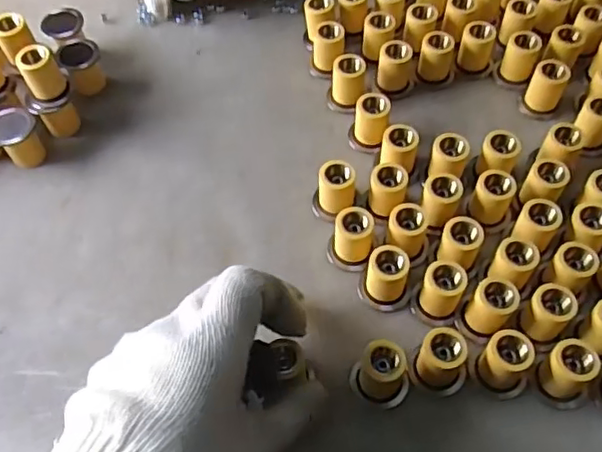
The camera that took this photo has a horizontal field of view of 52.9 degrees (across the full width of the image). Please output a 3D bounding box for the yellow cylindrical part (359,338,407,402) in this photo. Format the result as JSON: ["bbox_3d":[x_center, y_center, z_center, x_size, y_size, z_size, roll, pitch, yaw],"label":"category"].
[{"bbox_3d":[0.042,0.076,0.314,0.022,0.035,0.023,-1,58,2],"label":"yellow cylindrical part"}]

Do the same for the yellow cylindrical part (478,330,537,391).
[{"bbox_3d":[0.105,0.071,0.314,0.022,0.035,0.021,-1,58,2],"label":"yellow cylindrical part"}]

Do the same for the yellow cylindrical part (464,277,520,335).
[{"bbox_3d":[0.104,0.043,0.329,0.021,0.034,0.026,34,65,21],"label":"yellow cylindrical part"}]

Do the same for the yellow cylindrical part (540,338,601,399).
[{"bbox_3d":[0.135,0.074,0.310,0.022,0.034,0.022,-1,58,2],"label":"yellow cylindrical part"}]

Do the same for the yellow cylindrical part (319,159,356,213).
[{"bbox_3d":[0.022,-0.021,0.376,0.022,0.034,0.022,2,58,4],"label":"yellow cylindrical part"}]

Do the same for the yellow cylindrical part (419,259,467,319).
[{"bbox_3d":[0.077,0.038,0.337,0.021,0.034,0.025,28,63,18],"label":"yellow cylindrical part"}]

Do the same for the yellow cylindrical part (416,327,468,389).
[{"bbox_3d":[0.073,0.071,0.316,0.023,0.034,0.024,-1,58,2],"label":"yellow cylindrical part"}]

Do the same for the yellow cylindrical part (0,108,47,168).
[{"bbox_3d":[-0.188,-0.059,0.405,0.028,0.036,0.021,-32,62,-17],"label":"yellow cylindrical part"}]

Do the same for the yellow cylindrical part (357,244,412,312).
[{"bbox_3d":[0.048,0.030,0.342,0.029,0.033,0.024,11,59,9],"label":"yellow cylindrical part"}]

